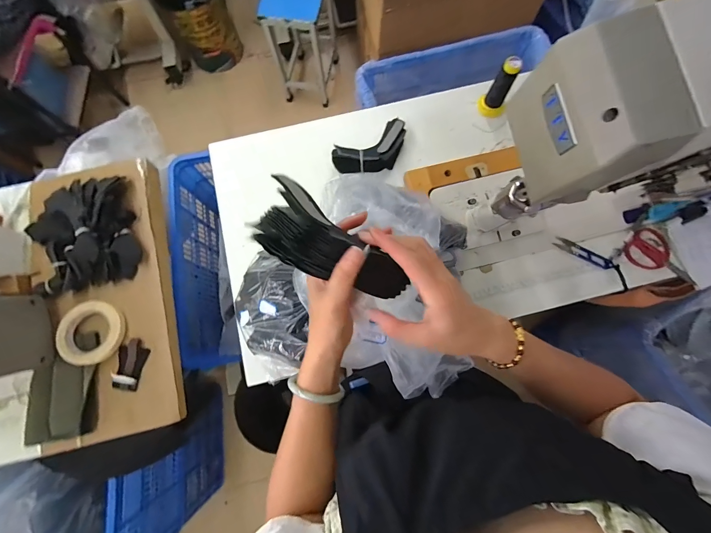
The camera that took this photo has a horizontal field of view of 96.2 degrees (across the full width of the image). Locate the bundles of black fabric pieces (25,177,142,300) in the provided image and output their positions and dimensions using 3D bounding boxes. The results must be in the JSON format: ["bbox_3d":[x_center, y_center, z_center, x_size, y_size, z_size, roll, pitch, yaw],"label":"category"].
[{"bbox_3d":[-0.550,-0.064,0.630,0.205,0.054,0.222,-21,77,-3],"label":"bundles of black fabric pieces"}]

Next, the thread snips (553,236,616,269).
[{"bbox_3d":[0.468,-0.028,0.655,0.119,0.009,0.029,27,79,7],"label":"thread snips"}]

